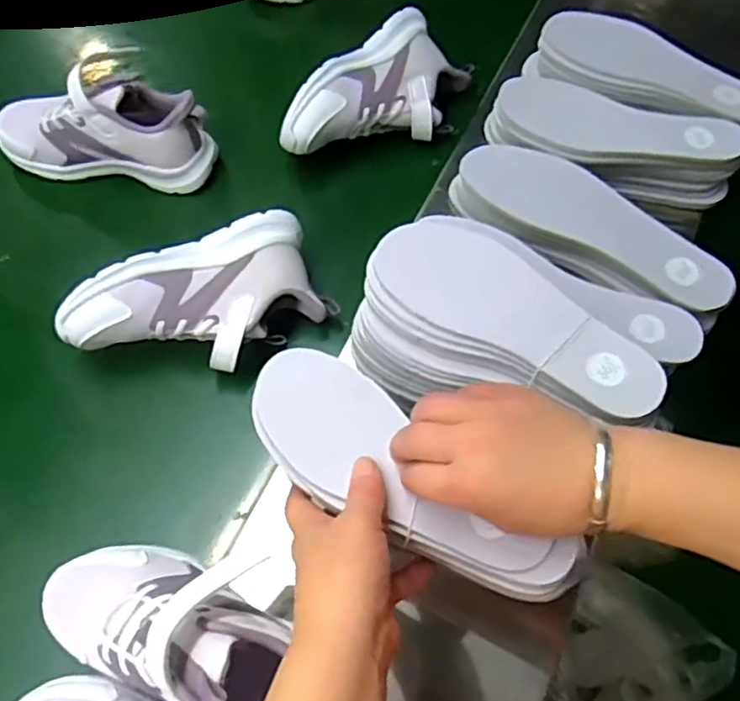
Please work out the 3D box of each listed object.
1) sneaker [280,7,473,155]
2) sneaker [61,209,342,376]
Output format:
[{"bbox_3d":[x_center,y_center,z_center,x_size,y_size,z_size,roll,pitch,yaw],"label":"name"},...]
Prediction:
[{"bbox_3d":[0.014,-0.241,0.655,0.101,0.082,0.203,35,68,14],"label":"sneaker"},{"bbox_3d":[-0.128,-0.034,0.549,0.184,0.081,0.097,-24,68,-13],"label":"sneaker"}]

